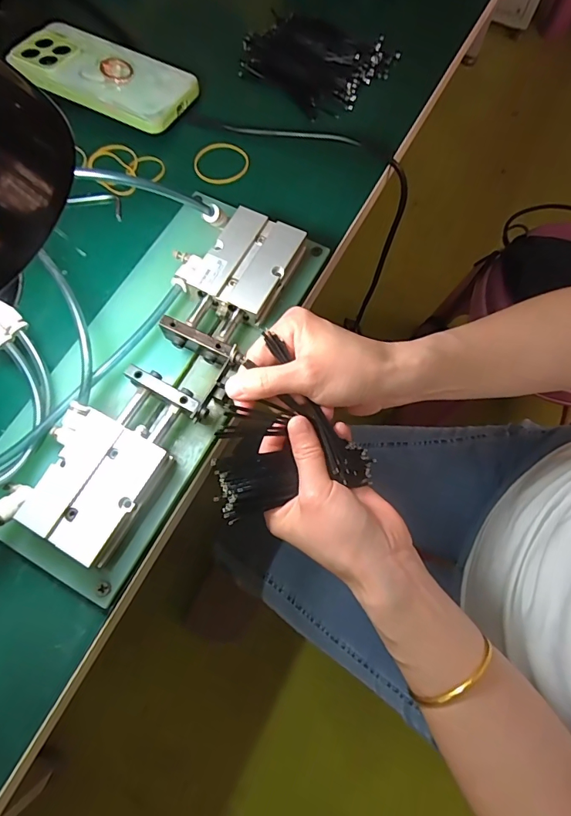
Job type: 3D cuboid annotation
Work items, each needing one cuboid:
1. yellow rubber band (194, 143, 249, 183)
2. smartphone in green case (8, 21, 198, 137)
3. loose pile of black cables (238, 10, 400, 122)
[{"bbox_3d":[-0.054,-0.207,0.370,0.045,0.007,0.038,9,71,2],"label":"yellow rubber band"},{"bbox_3d":[-0.157,-0.291,0.379,0.150,0.016,0.079,24,73,7],"label":"smartphone in green case"},{"bbox_3d":[0.024,-0.314,0.394,0.116,0.014,0.105,30,73,9],"label":"loose pile of black cables"}]

